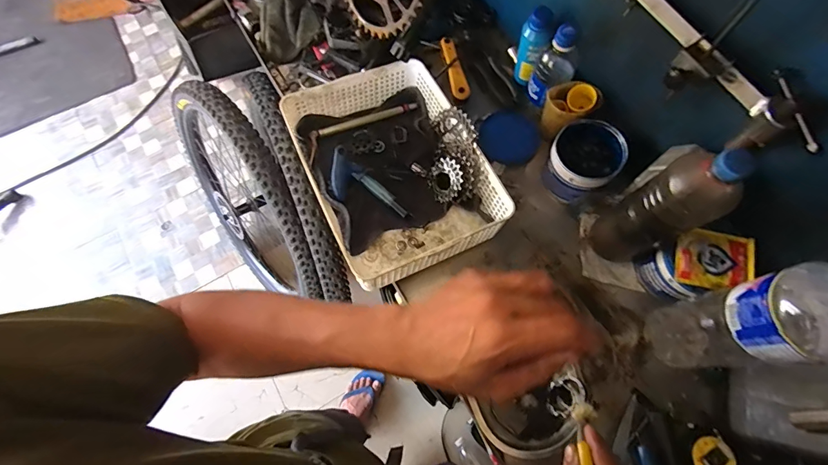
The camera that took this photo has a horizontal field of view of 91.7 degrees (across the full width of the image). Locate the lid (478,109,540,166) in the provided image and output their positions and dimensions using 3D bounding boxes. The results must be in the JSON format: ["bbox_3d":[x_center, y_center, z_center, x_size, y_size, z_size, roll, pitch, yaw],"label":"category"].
[{"bbox_3d":[0.164,-0.163,0.699,0.096,0.018,0.100,-1,70,1],"label":"lid"}]

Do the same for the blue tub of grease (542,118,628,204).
[{"bbox_3d":[0.258,-0.110,0.616,0.099,0.082,0.108,34,74,13],"label":"blue tub of grease"}]

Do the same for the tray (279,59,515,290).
[{"bbox_3d":[-0.028,-0.100,0.629,0.247,0.083,0.324,-24,71,-7],"label":"tray"}]

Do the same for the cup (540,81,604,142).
[{"bbox_3d":[0.243,-0.193,0.643,0.072,0.086,0.063,-25,71,-8],"label":"cup"}]

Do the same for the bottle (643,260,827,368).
[{"bbox_3d":[0.359,0.101,0.435,0.075,0.309,0.081,-7,69,-1],"label":"bottle"}]

